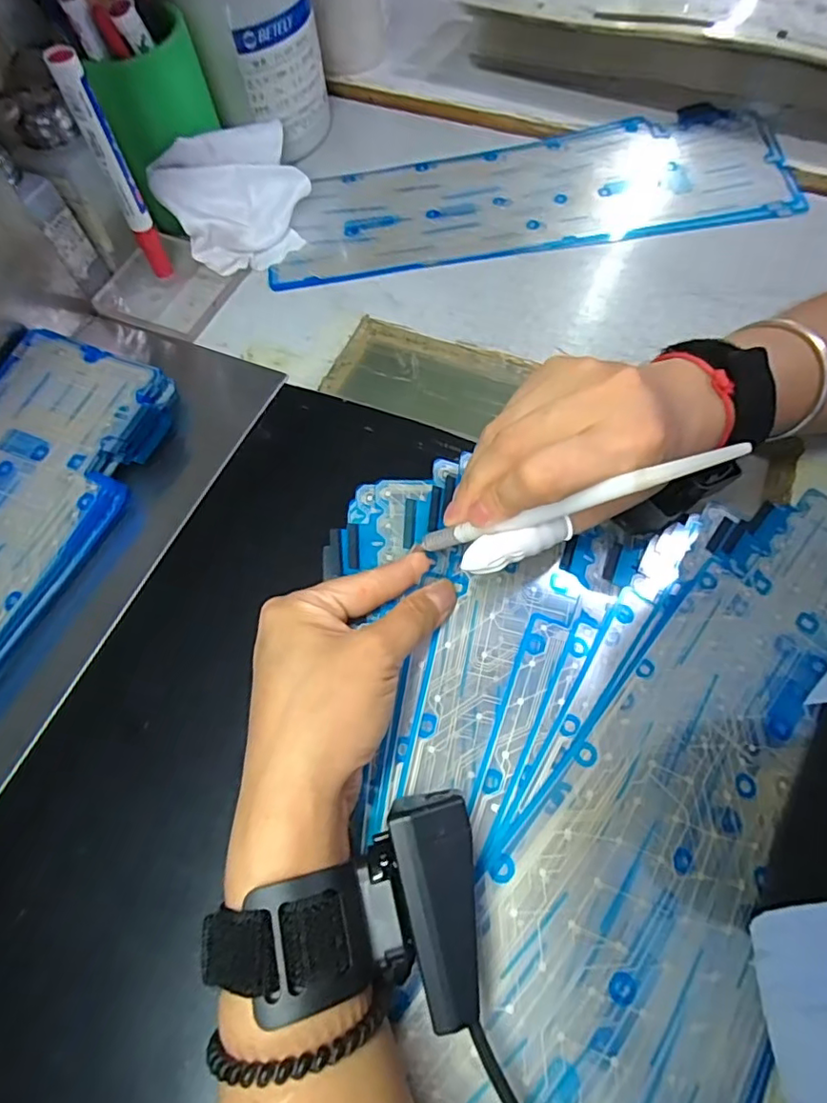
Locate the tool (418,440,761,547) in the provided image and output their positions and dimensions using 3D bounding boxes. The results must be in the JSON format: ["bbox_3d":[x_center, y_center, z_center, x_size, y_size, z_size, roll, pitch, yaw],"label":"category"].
[{"bbox_3d":[0.053,-0.017,0.215,0.129,0.005,0.008,-16,56,40],"label":"tool"}]

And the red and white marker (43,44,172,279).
[{"bbox_3d":[-0.187,-0.235,0.364,0.018,0.143,0.016,-34,67,-12],"label":"red and white marker"}]

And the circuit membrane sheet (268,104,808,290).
[{"bbox_3d":[0.089,-0.291,0.453,0.392,0.009,0.130,-8,66,1],"label":"circuit membrane sheet"}]

